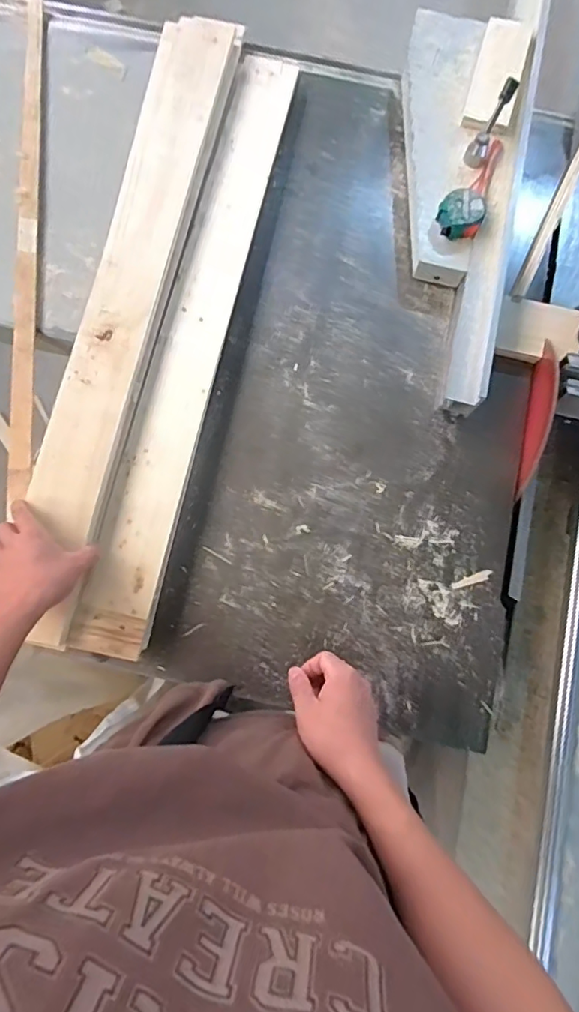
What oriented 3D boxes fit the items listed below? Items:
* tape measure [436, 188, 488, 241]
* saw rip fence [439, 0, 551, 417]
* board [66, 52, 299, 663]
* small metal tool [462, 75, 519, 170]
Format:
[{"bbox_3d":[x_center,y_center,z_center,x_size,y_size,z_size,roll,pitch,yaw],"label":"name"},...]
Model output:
[{"bbox_3d":[0.248,-0.423,0.779,0.062,0.027,0.064,21,79,3],"label":"tape measure"},{"bbox_3d":[0.352,-0.635,0.852,0.058,0.066,1.018,12,79,2],"label":"saw rip fence"},{"bbox_3d":[-0.132,-0.253,0.771,0.091,0.041,0.905,14,77,-4],"label":"board"},{"bbox_3d":[0.294,-0.560,0.785,0.030,0.035,0.120,25,96,4],"label":"small metal tool"}]

